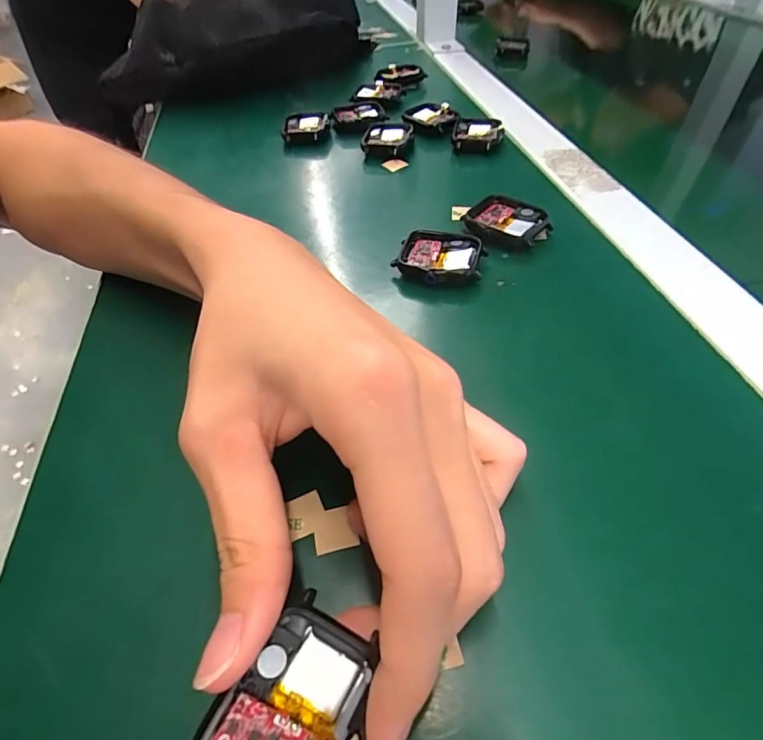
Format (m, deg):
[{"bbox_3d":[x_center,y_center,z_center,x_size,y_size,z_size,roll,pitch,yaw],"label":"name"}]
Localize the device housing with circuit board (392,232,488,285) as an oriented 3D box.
[{"bbox_3d":[0.032,-0.062,0.250,0.046,0.009,0.036,12,50,14],"label":"device housing with circuit board"}]

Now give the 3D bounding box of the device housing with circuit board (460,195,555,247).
[{"bbox_3d":[0.075,-0.089,0.272,0.046,0.009,0.036,33,58,28],"label":"device housing with circuit board"}]

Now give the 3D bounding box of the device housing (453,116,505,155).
[{"bbox_3d":[0.076,-0.184,0.355,0.036,0.012,0.042,10,50,12],"label":"device housing"}]

